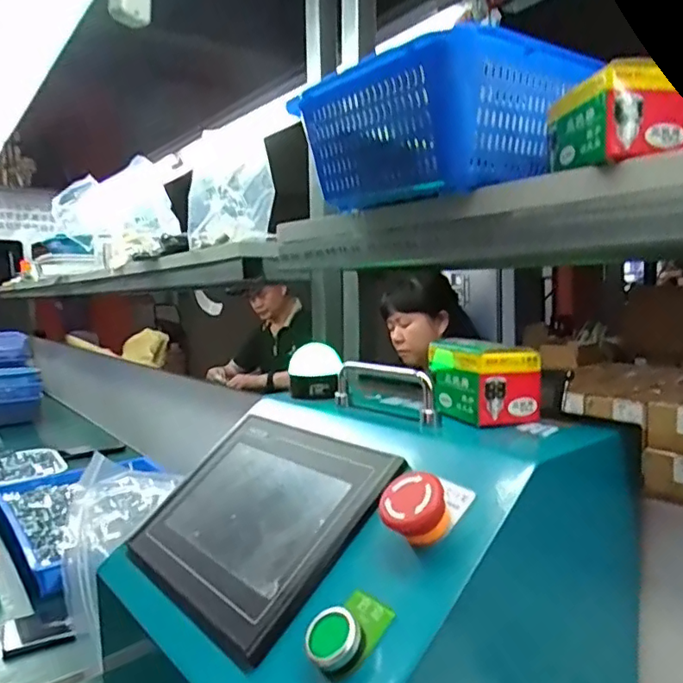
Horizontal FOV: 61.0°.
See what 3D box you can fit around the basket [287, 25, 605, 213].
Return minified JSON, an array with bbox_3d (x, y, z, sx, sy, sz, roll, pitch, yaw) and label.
[{"bbox_3d":[0.063,-0.161,0.465,0.127,0.091,0.214,-6,6,-36],"label":"basket"}]

